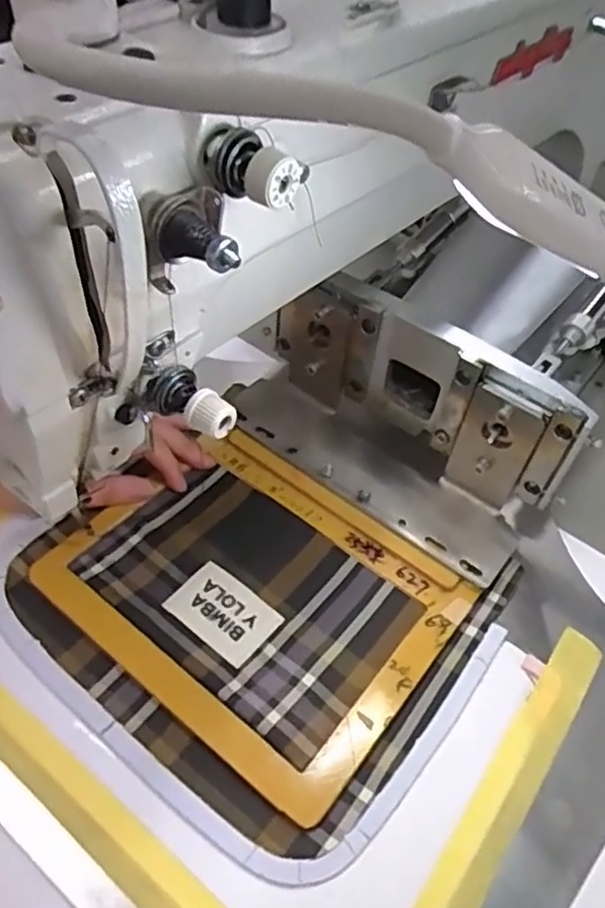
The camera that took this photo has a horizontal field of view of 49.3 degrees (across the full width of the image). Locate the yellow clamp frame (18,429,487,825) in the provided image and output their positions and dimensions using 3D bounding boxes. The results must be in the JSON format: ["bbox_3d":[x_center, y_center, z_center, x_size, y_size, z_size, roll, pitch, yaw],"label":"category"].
[{"bbox_3d":[-0.027,0.079,0.389,0.212,0.010,0.164,33,54,22],"label":"yellow clamp frame"}]

